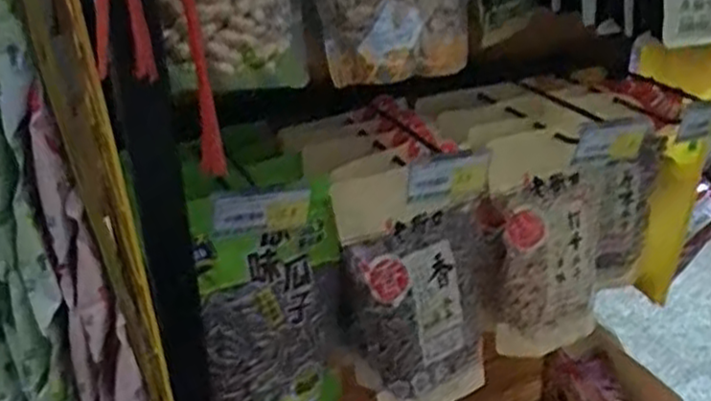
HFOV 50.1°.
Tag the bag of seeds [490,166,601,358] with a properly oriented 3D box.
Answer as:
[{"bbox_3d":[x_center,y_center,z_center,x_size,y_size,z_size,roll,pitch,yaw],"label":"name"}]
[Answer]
[{"bbox_3d":[0.225,0.074,0.863,0.138,0.198,0.056,-17,29,-29],"label":"bag of seeds"}]

